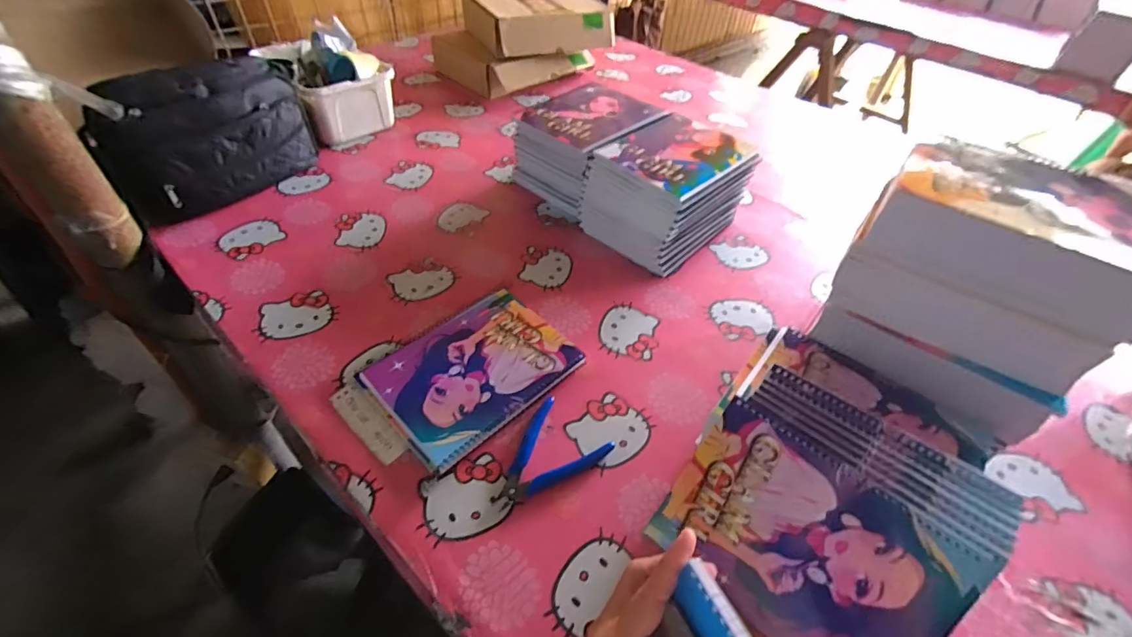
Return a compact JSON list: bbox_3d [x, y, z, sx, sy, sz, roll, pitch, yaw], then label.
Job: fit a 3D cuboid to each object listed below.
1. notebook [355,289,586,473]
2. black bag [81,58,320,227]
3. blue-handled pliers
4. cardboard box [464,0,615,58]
[{"bbox_3d":[-0.102,0.054,0.537,0.200,0.016,0.154,-33,58,-31],"label":"notebook"},{"bbox_3d":[-0.501,-0.263,0.694,0.118,0.166,0.283,29,51,20],"label":"black bag"},{"bbox_3d":[-0.024,0.135,0.469,0.084,0.010,0.117,37,54,25],"label":"blue-handled pliers"},{"bbox_3d":[-0.059,-0.669,1.073,0.296,0.078,0.198,-21,52,-23],"label":"cardboard box"}]

